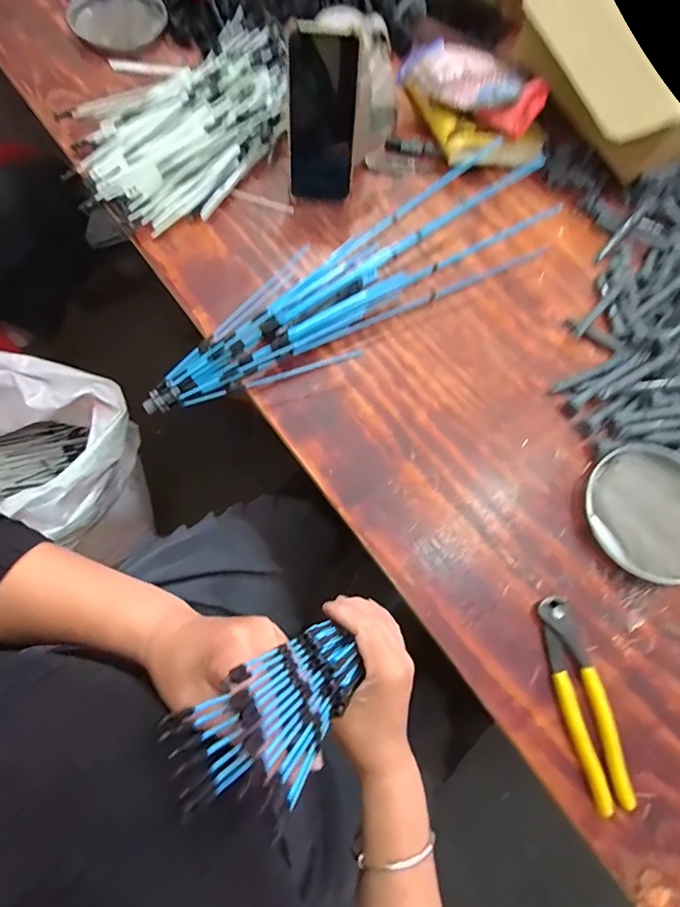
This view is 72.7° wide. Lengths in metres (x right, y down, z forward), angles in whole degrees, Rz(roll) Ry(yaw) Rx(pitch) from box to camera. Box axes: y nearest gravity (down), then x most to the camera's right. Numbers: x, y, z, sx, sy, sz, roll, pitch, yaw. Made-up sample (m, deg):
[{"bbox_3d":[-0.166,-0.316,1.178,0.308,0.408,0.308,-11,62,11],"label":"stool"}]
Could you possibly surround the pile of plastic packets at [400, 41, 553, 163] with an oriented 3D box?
[{"bbox_3d":[0.173,-0.445,0.591,0.128,0.064,0.173,-31,76,-14],"label":"pile of plastic packets"}]

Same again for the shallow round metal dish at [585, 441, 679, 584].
[{"bbox_3d":[0.311,0.058,0.460,0.124,0.017,0.131,1,70,-3],"label":"shallow round metal dish"}]

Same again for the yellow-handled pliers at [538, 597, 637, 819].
[{"bbox_3d":[0.210,0.213,0.403,0.035,0.020,0.166,-9,70,-7],"label":"yellow-handled pliers"}]

